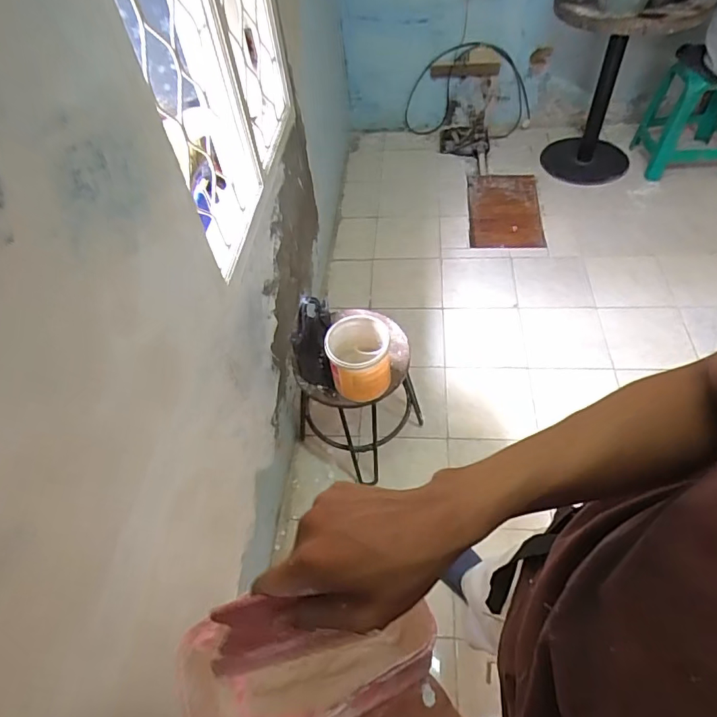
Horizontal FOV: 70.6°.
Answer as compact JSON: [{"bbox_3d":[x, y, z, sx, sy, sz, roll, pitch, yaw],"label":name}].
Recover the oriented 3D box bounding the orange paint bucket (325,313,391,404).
[{"bbox_3d":[0.002,-0.002,1.277,0.152,0.158,0.150,-3,52,3],"label":"orange paint bucket"}]

